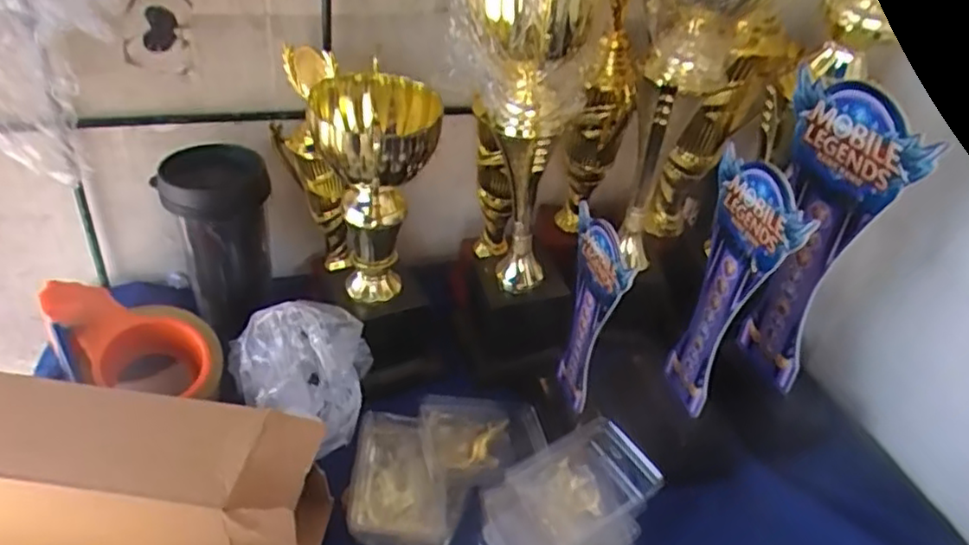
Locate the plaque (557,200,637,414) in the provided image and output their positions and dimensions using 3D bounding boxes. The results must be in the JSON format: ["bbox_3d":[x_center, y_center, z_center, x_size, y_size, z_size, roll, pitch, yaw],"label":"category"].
[{"bbox_3d":[0.081,0.031,0.519,0.020,0.148,0.078,1,36,-8],"label":"plaque"}]

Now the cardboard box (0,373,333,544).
[{"bbox_3d":[-0.229,0.143,0.450,0.236,0.108,0.080,7,35,1],"label":"cardboard box"}]

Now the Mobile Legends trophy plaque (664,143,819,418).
[{"bbox_3d":[0.181,0.021,0.507,0.014,0.211,0.088,-4,37,-15],"label":"Mobile Legends trophy plaque"}]

